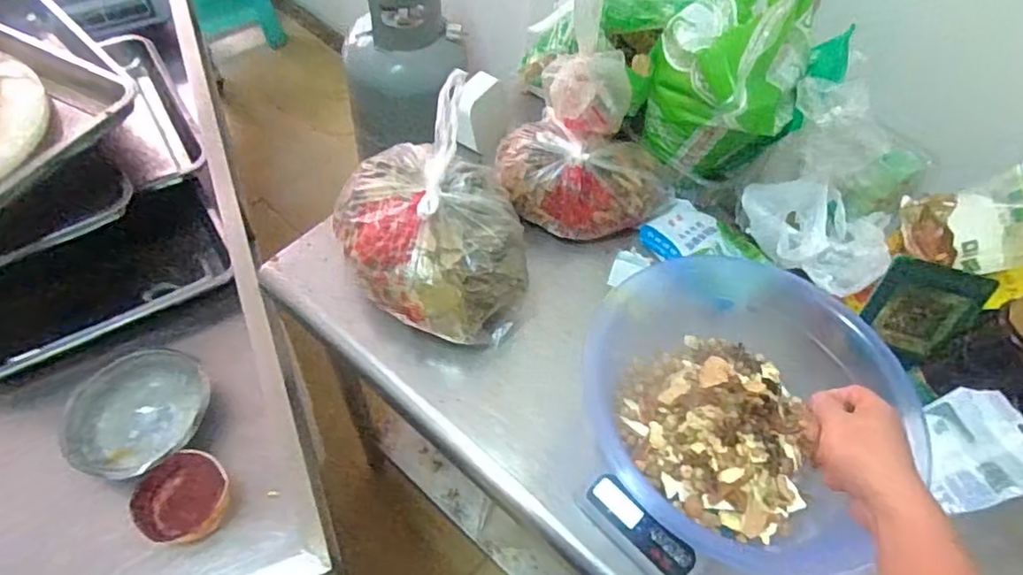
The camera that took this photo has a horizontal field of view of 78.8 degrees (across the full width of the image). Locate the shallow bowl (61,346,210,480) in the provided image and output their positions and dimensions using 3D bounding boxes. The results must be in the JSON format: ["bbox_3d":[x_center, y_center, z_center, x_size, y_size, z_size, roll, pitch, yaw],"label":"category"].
[{"bbox_3d":[-0.461,0.148,0.778,0.158,0.049,0.169,2,57,-3],"label":"shallow bowl"}]

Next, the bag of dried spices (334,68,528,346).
[{"bbox_3d":[-0.083,-0.066,0.697,0.196,0.166,0.219,-25,62,-19],"label":"bag of dried spices"}]

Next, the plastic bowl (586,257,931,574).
[{"bbox_3d":[0.233,0.106,0.620,0.280,0.099,0.315,-21,61,-17],"label":"plastic bowl"}]

